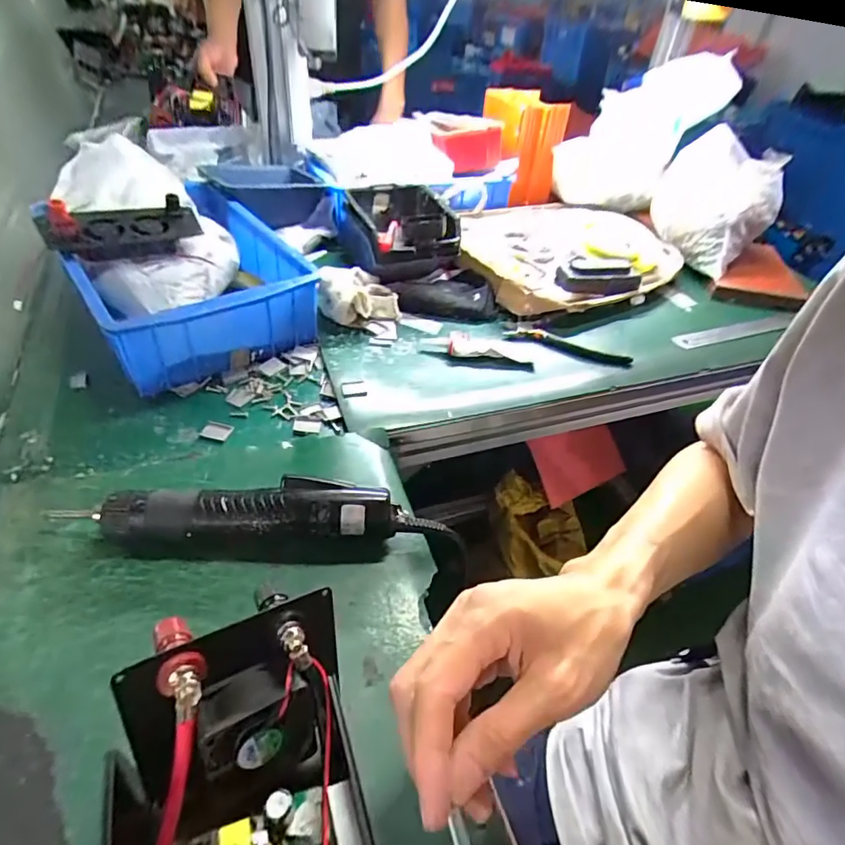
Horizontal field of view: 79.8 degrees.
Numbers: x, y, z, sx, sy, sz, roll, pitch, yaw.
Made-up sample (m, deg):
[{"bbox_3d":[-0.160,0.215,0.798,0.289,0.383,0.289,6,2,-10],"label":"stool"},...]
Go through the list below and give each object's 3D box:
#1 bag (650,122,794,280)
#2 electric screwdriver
[{"bbox_3d":[0.428,-0.329,0.747,0.163,0.137,0.190,23,45,17],"label":"bag"},{"bbox_3d":[-0.132,0.064,0.358,0.222,0.038,0.032,1,43,-6],"label":"electric screwdriver"}]

